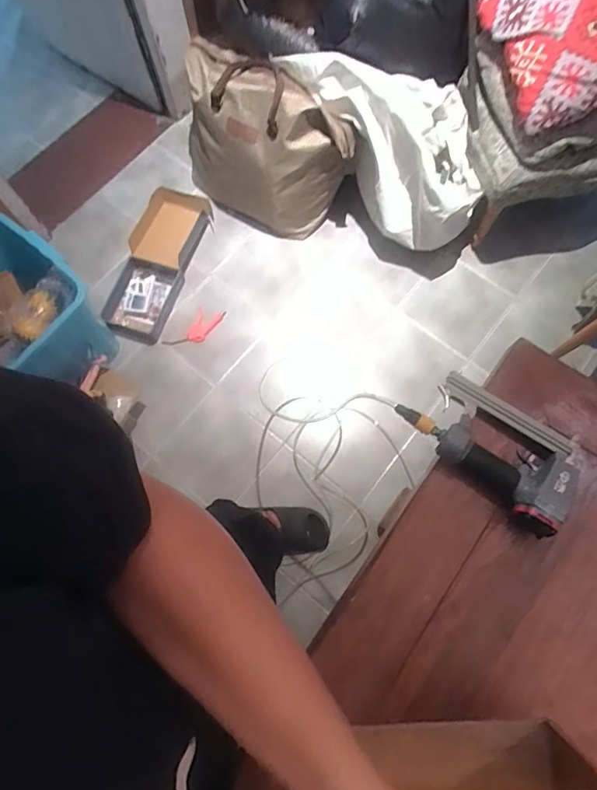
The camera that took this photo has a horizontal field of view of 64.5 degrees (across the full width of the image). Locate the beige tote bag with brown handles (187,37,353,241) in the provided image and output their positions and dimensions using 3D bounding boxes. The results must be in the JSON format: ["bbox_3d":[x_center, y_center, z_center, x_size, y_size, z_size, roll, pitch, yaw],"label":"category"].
[{"bbox_3d":[-0.120,-0.805,1.577,0.604,0.464,0.287,21,74,8],"label":"beige tote bag with brown handles"}]

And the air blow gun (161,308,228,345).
[{"bbox_3d":[-0.351,-0.223,1.614,0.099,0.027,0.213,40,78,12],"label":"air blow gun"}]

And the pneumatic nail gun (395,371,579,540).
[{"bbox_3d":[0.289,0.065,0.700,0.263,0.059,0.140,42,78,13],"label":"pneumatic nail gun"}]

